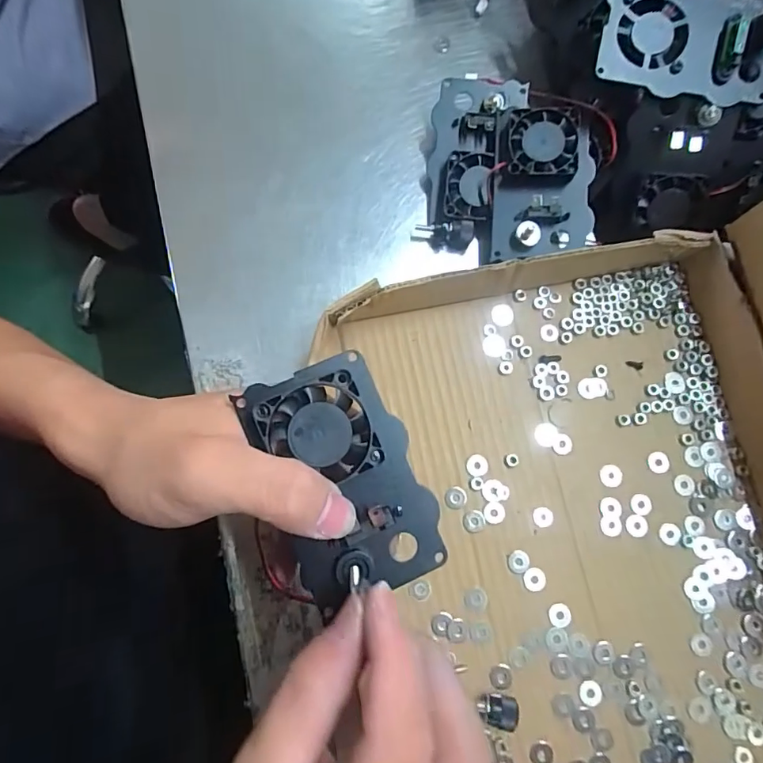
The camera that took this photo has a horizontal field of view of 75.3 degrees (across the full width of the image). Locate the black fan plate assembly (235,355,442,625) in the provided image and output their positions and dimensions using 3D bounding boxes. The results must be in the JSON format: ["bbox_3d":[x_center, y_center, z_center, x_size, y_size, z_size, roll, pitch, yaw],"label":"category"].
[{"bbox_3d":[-0.017,0.039,0.187,0.065,0.010,0.088,-20,93,-17],"label":"black fan plate assembly"}]

